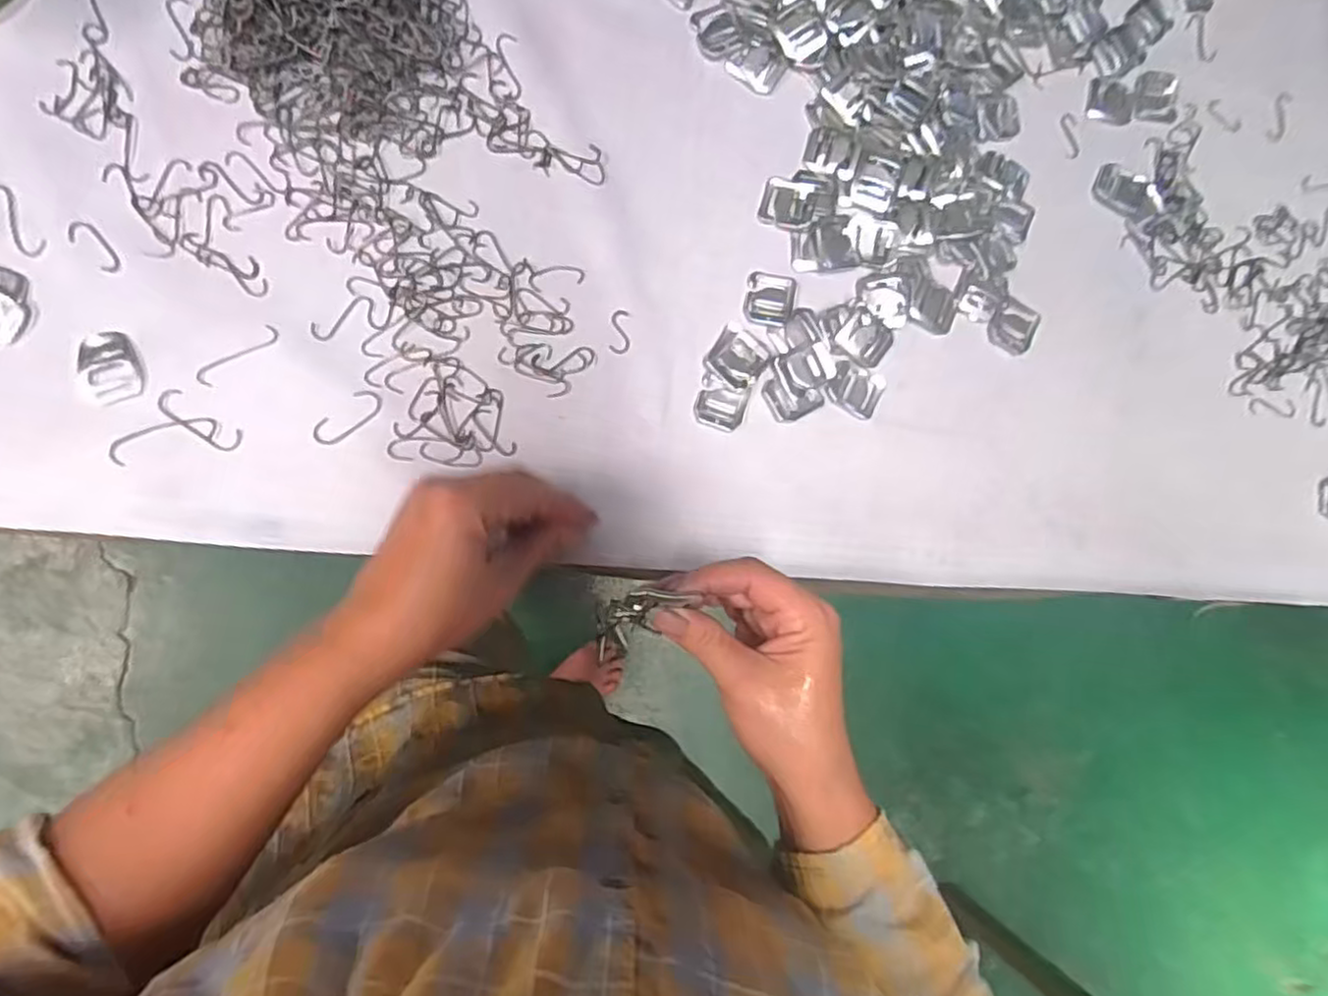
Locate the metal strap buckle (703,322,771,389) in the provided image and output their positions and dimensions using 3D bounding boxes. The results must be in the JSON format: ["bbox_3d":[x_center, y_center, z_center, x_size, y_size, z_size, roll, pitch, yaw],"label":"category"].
[{"bbox_3d":[0.046,-0.090,0.441,0.035,0.007,0.035,41,82,-5],"label":"metal strap buckle"}]

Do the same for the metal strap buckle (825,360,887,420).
[{"bbox_3d":[0.125,-0.071,0.455,0.036,0.004,0.031,27,83,-7],"label":"metal strap buckle"}]

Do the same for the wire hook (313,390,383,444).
[{"bbox_3d":[-0.181,-0.046,0.404,0.042,0.004,0.018,-44,94,-9],"label":"wire hook"}]

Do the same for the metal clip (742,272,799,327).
[{"bbox_3d":[0.069,-0.128,0.451,0.033,0.004,0.036,11,85,-8],"label":"metal clip"}]

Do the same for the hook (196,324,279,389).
[{"bbox_3d":[-0.241,-0.080,0.396,0.050,0.004,0.010,-40,93,-9],"label":"hook"}]

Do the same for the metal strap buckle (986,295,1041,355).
[{"bbox_3d":[0.237,-0.115,0.474,0.031,0.006,0.033,31,83,-6],"label":"metal strap buckle"}]

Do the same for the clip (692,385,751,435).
[{"bbox_3d":[0.036,-0.057,0.439,0.031,0.004,0.028,15,85,-8],"label":"clip"}]

